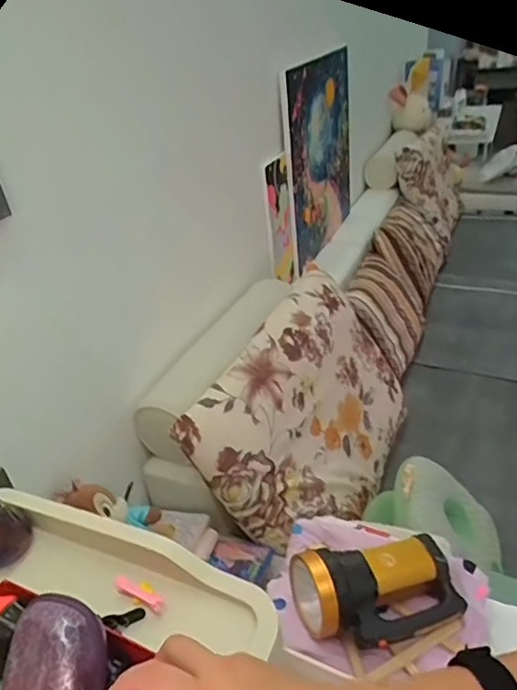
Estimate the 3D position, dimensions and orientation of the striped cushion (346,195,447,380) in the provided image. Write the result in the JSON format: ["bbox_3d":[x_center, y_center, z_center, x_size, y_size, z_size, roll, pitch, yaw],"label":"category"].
[{"bbox_3d":[0.437,-0.212,1.783,0.160,0.327,0.800,-20,21,39],"label":"striped cushion"}]

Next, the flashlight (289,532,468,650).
[{"bbox_3d":[0.148,0.298,0.674,0.197,0.080,0.111,-12,33,-7],"label":"flashlight"}]

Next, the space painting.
[{"bbox_3d":[0.196,-0.549,1.595,0.024,0.560,0.479,15,42,24],"label":"space painting"}]

